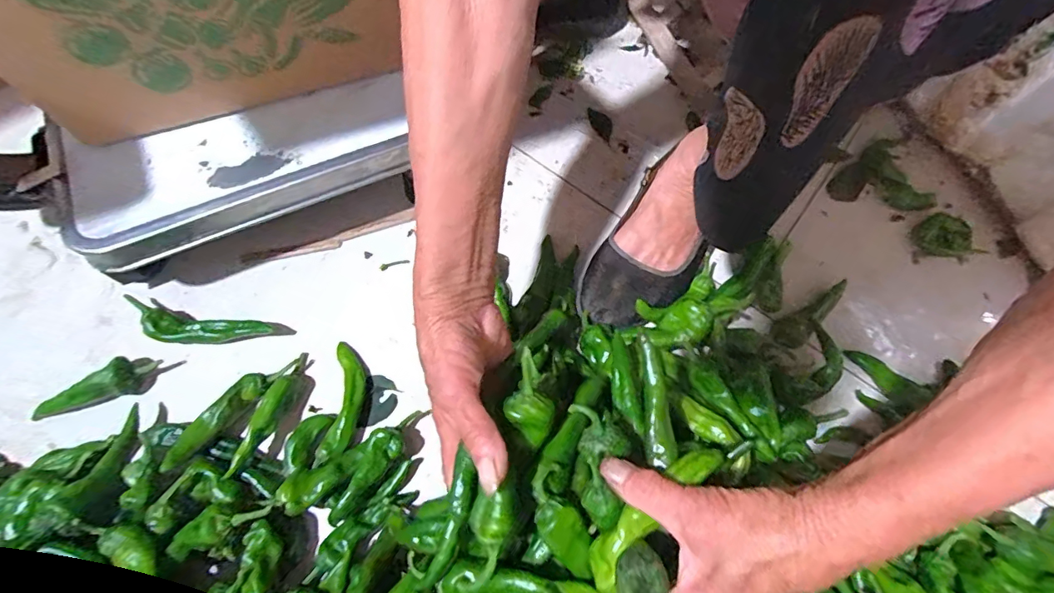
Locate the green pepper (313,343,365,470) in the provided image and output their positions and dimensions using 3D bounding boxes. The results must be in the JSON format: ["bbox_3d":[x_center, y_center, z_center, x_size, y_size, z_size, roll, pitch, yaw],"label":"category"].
[{"bbox_3d":[-0.162,0.093,0.430,0.031,0.016,0.104,2,67,-2],"label":"green pepper"}]

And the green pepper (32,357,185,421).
[{"bbox_3d":[-0.376,0.078,0.425,0.117,0.030,0.030,-22,70,-11],"label":"green pepper"}]

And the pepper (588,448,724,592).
[{"bbox_3d":[0.076,0.129,0.291,0.107,0.027,0.028,-41,75,-11],"label":"pepper"}]

